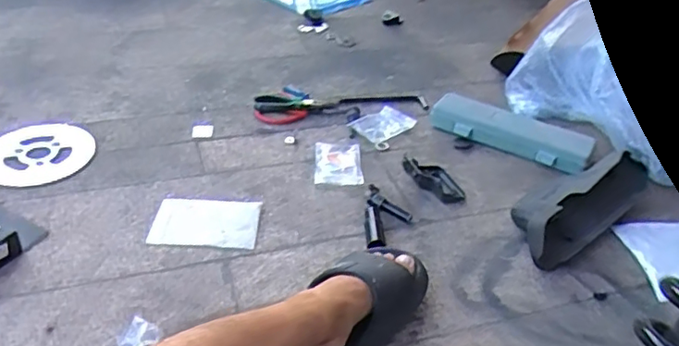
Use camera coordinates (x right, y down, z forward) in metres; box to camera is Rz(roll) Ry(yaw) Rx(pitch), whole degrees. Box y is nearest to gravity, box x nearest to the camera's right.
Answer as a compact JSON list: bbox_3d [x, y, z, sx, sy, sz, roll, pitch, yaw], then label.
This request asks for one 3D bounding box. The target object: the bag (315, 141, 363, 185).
[{"bbox_3d":[-0.002,-0.019,1.036,0.079,0.007,0.119,1,36,-4],"label":"bag"}]

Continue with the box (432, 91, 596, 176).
[{"bbox_3d":[0.309,-0.076,1.104,0.291,0.040,0.090,21,40,22],"label":"box"}]

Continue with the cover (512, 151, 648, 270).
[{"bbox_3d":[0.373,0.035,0.932,0.304,0.078,0.112,-23,44,-31],"label":"cover"}]

